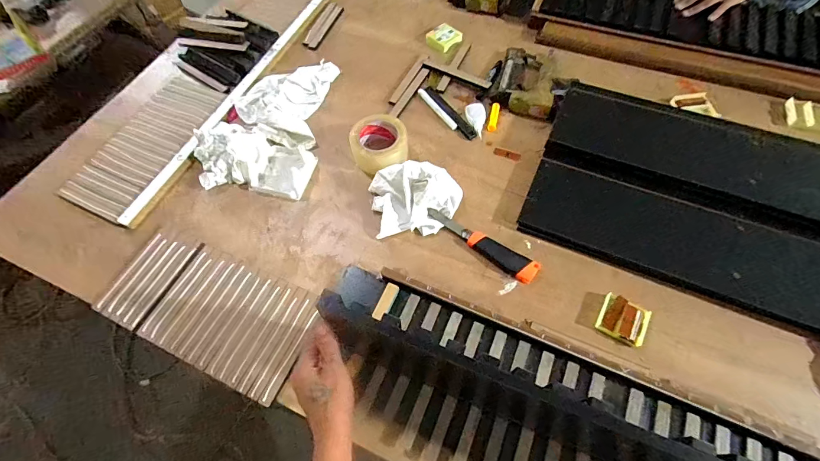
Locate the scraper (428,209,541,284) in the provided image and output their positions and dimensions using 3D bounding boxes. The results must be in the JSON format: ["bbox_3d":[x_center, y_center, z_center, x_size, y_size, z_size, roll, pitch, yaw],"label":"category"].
[{"bbox_3d":[0.127,0.019,0.650,0.212,0.021,0.042,33,68,19],"label":"scraper"}]

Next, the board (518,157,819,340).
[{"bbox_3d":[0.552,0.044,0.597,0.701,0.048,0.188,23,66,15],"label":"board"}]

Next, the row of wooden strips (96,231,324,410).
[{"bbox_3d":[-0.335,0.127,0.612,0.352,0.018,0.164,21,65,14],"label":"row of wooden strips"}]

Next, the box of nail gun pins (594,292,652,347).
[{"bbox_3d":[0.337,0.141,0.577,0.069,0.018,0.064,28,67,17],"label":"box of nail gun pins"}]

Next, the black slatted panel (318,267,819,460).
[{"bbox_3d":[0.252,0.283,0.489,0.858,0.038,0.222,21,65,13],"label":"black slatted panel"}]

